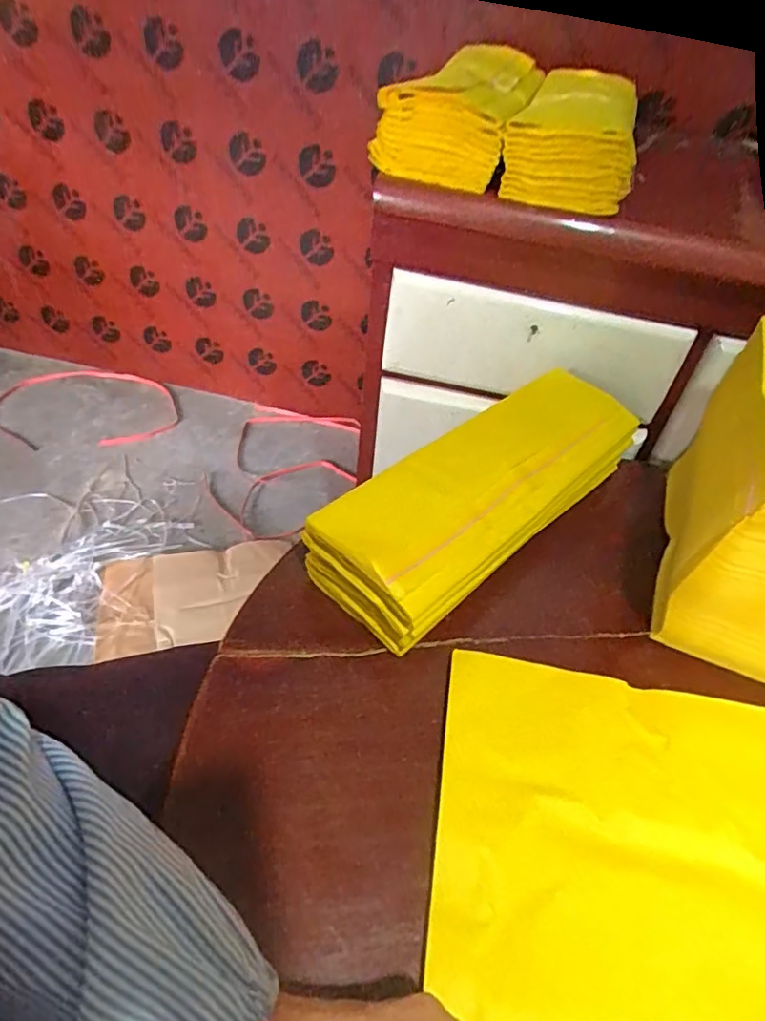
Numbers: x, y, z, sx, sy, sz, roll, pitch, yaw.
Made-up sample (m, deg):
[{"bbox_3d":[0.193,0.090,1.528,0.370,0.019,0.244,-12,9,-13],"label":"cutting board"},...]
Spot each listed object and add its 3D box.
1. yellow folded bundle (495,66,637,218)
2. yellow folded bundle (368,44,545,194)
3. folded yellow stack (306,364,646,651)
[{"bbox_3d":[0.194,-0.372,0.589,0.115,0.067,0.186,17,48,10],"label":"yellow folded bundle"},{"bbox_3d":[0.096,-0.461,0.656,0.125,0.072,0.351,16,48,9],"label":"yellow folded bundle"},{"bbox_3d":[0.103,-0.018,0.540,0.357,0.085,0.117,-34,59,-31],"label":"folded yellow stack"}]

